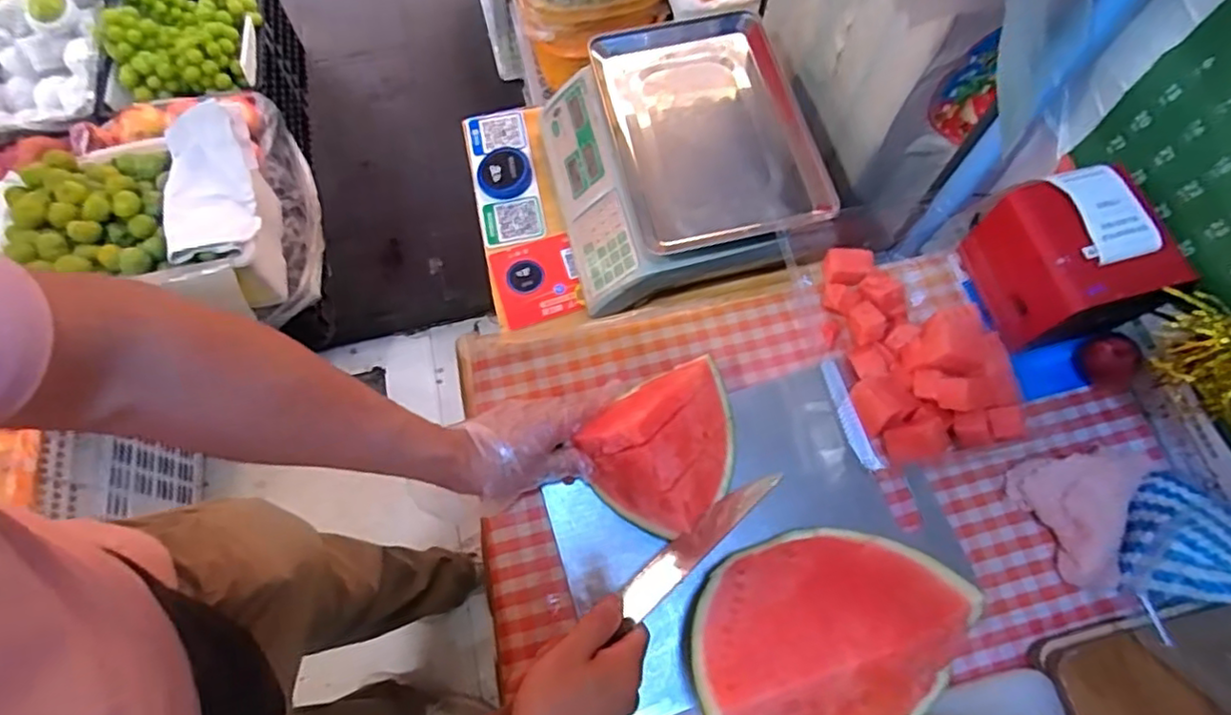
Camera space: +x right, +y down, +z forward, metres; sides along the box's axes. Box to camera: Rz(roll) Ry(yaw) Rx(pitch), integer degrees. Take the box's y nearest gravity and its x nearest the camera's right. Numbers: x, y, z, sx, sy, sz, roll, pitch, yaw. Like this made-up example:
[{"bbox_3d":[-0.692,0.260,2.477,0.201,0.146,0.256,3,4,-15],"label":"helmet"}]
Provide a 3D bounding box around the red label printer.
[{"bbox_3d":[0.416,-0.093,0.581,0.125,0.109,0.137,-13,69,-5],"label":"red label printer"}]

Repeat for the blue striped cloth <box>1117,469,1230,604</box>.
[{"bbox_3d":[0.491,0.161,0.533,0.091,0.036,0.118,35,73,13],"label":"blue striped cloth"}]

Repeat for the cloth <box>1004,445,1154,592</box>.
[{"bbox_3d":[0.433,0.135,0.550,0.139,0.032,0.116,-13,69,-5],"label":"cloth"}]

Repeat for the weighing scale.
[{"bbox_3d":[0.074,-0.259,0.814,0.300,0.115,0.334,-13,69,-5],"label":"weighing scale"}]

